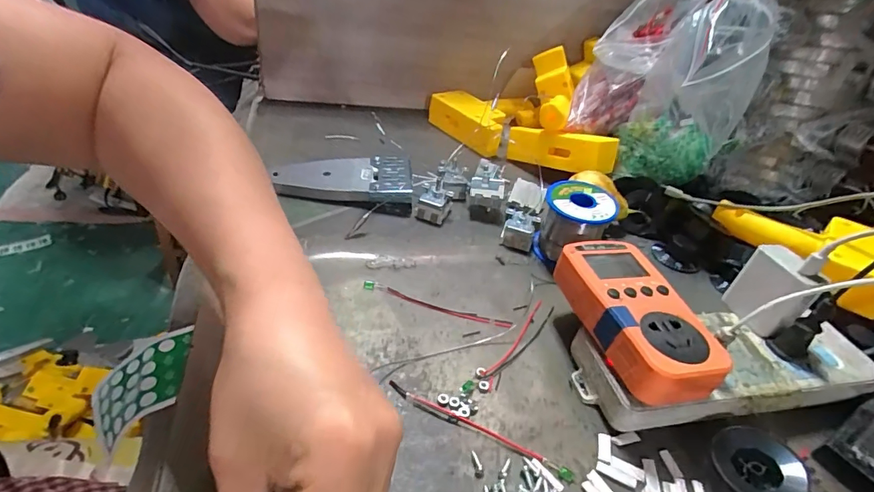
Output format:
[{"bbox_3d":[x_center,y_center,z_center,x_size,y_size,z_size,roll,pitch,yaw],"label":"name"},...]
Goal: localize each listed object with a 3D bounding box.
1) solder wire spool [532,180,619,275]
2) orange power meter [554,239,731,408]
[{"bbox_3d":[0.132,-0.020,0.431,0.065,0.063,0.062,17,39,11],"label":"solder wire spool"},{"bbox_3d":[0.140,0.047,0.312,0.064,0.031,0.124,-6,39,-18],"label":"orange power meter"}]

